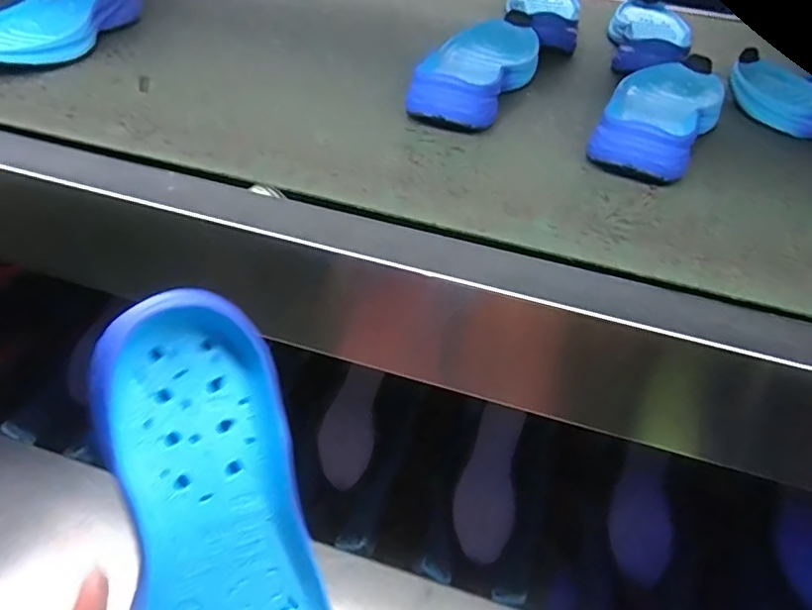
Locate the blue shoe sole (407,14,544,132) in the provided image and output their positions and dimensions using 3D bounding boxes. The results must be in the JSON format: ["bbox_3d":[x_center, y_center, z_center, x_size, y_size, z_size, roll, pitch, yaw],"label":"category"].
[{"bbox_3d":[0.072,-0.227,0.554,0.076,0.044,0.243,16,43,18],"label":"blue shoe sole"}]

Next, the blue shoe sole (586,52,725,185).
[{"bbox_3d":[0.233,-0.176,0.523,0.088,0.037,0.253,20,44,22],"label":"blue shoe sole"}]

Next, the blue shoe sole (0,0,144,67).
[{"bbox_3d":[-0.344,-0.279,0.563,0.090,0.043,0.242,7,41,7],"label":"blue shoe sole"}]

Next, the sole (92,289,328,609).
[{"bbox_3d":[-0.082,0.116,0.257,0.082,0.033,0.236,-8,84,-16],"label":"sole"}]

